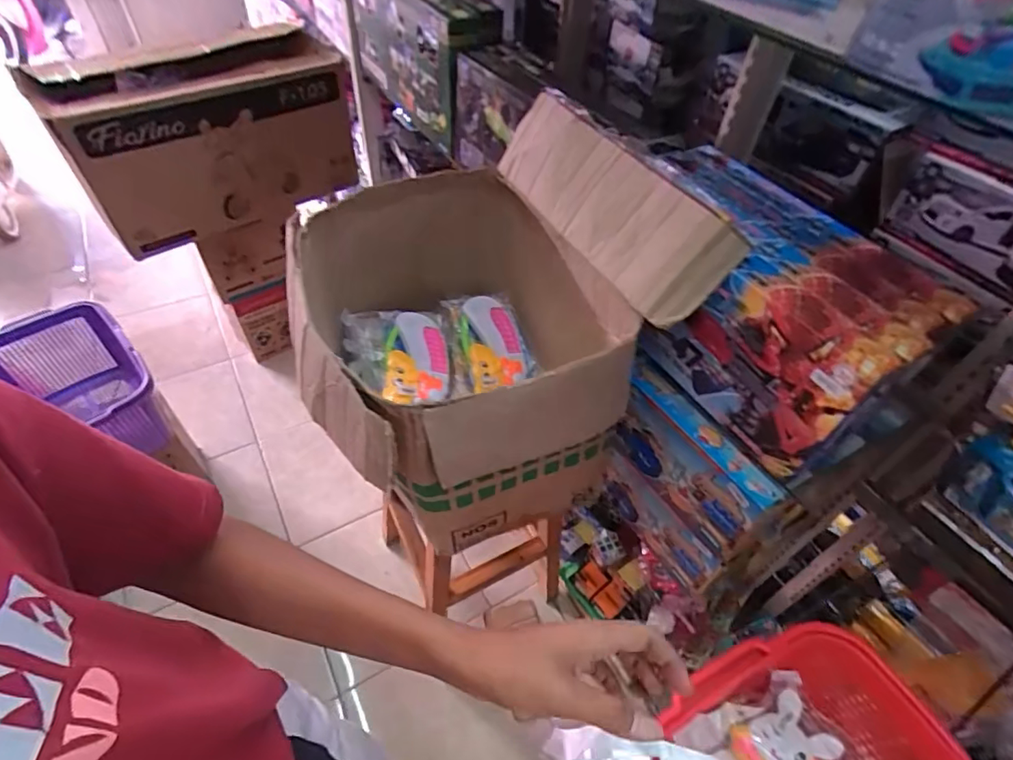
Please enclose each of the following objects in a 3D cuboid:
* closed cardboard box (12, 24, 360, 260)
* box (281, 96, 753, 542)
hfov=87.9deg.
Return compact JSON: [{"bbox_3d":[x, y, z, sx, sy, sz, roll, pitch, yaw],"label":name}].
[{"bbox_3d":[-0.719,-0.610,1.334,0.614,0.353,0.350,-22,55,-22],"label":"closed cardboard box"},{"bbox_3d":[-0.062,-0.105,0.739,0.446,0.379,0.507,-22,55,-22],"label":"box"}]

